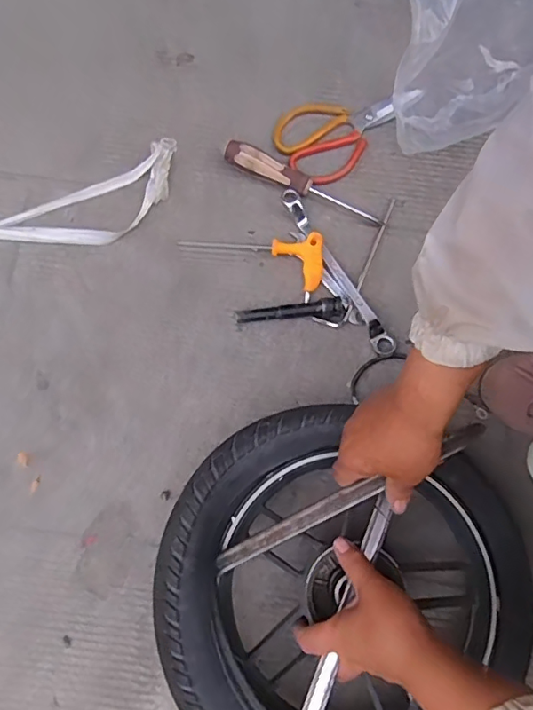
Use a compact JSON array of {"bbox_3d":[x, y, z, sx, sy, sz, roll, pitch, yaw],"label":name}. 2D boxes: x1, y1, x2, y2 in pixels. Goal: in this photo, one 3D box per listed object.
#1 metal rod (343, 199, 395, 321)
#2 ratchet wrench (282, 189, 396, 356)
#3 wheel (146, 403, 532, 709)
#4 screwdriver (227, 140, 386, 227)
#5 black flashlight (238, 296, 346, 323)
[{"bbox_3d":[0.126,-0.118,0.614,0.006,0.007,0.170,23,79,4],"label":"metal rod"},{"bbox_3d":[0.084,-0.099,0.598,0.022,0.017,0.226,-29,80,-6],"label":"ratchet wrench"},{"bbox_3d":[0.067,0.223,0.489,0.330,0.102,0.310,0,78,-1],"label":"wheel"},{"bbox_3d":[0.045,-0.206,0.615,0.201,0.033,0.026,23,79,4],"label":"screwdriver"},{"bbox_3d":[0.030,-0.047,0.594,0.125,0.020,0.026,-8,78,-2],"label":"black flashlight"}]

